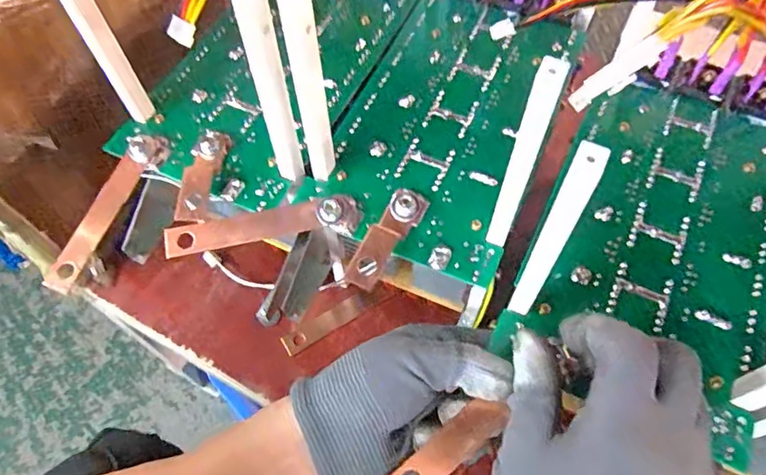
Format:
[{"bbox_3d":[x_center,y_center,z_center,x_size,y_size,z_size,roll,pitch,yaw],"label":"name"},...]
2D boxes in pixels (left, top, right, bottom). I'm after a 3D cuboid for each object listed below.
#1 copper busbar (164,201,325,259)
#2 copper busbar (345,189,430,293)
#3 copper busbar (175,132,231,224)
[{"bbox_3d":[-0.086,-0.004,0.328,0.095,0.004,0.017,-11,93,1],"label":"copper busbar"},{"bbox_3d":[0.002,0.000,0.315,0.020,0.011,0.069,26,64,15],"label":"copper busbar"},{"bbox_3d":[-0.115,-0.039,0.342,0.022,0.005,0.069,10,61,-3],"label":"copper busbar"}]

